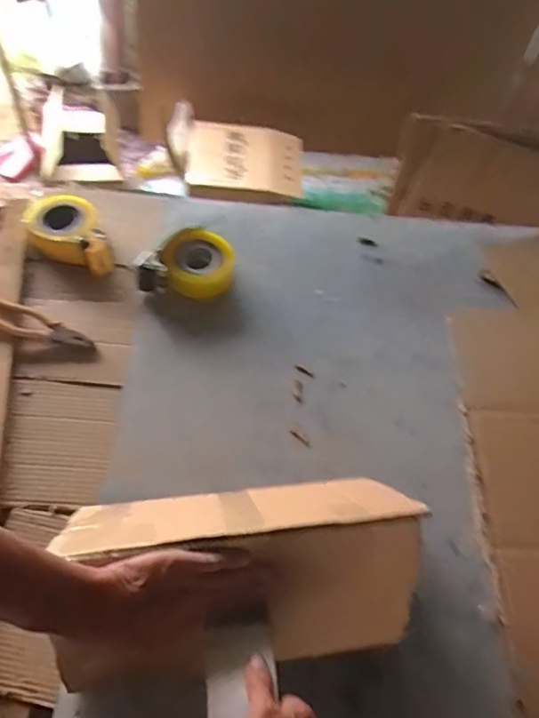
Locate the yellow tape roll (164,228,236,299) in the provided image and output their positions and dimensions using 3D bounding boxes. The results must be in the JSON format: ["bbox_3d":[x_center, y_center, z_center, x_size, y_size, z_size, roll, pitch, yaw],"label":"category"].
[{"bbox_3d":[-0.127,-0.170,0.919,0.119,0.071,0.114,3,57,-4],"label":"yellow tape roll"}]

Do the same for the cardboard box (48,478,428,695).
[{"bbox_3d":[-0.025,0.229,0.590,0.386,0.184,0.221,-5,57,-7],"label":"cardboard box"}]

